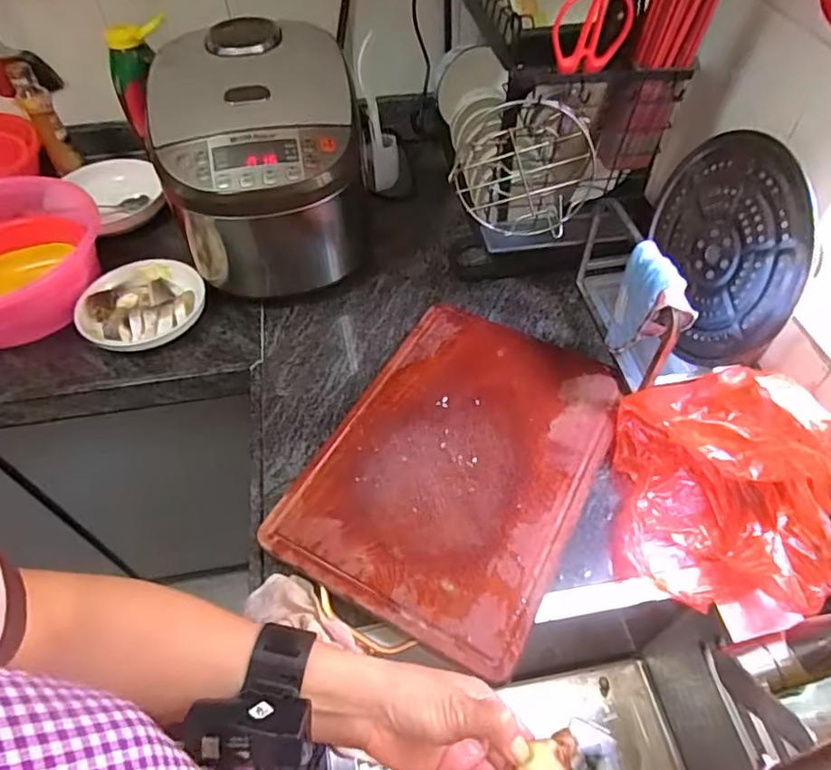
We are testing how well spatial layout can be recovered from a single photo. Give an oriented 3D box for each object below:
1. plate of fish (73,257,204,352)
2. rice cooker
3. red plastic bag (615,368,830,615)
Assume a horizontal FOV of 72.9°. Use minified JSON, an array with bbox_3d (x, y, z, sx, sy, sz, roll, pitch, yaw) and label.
[{"bbox_3d":[-0.382,-0.109,0.789,0.168,0.039,0.155,-19,54,-13],"label":"plate of fish"},{"bbox_3d":[-0.211,-0.293,0.776,0.251,0.269,0.276,-12,53,-8],"label":"rice cooker"},{"bbox_3d":[0.307,0.097,0.561,0.158,0.122,0.223,3,53,3],"label":"red plastic bag"}]

